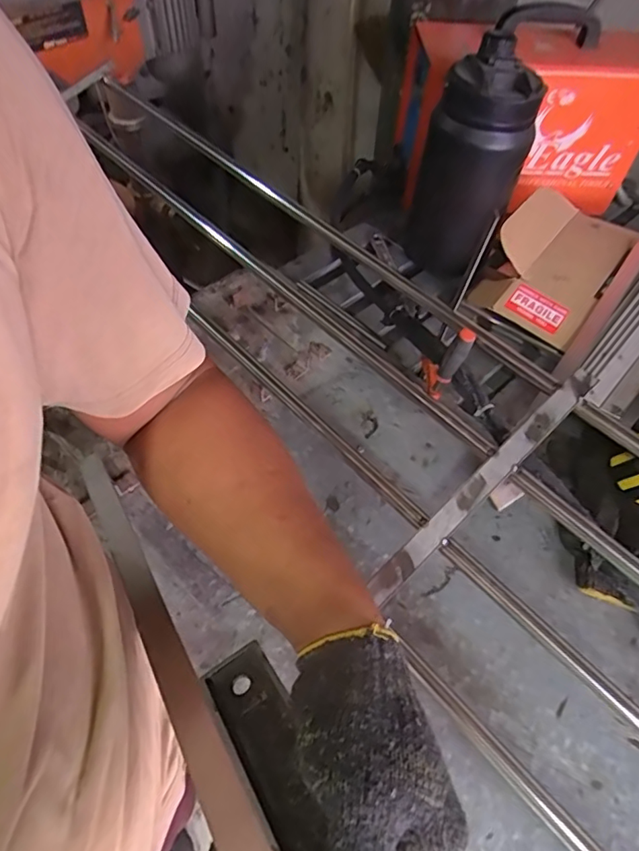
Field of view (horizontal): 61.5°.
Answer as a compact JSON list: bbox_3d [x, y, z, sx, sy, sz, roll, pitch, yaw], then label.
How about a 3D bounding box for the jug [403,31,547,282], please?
[{"bbox_3d":[0.201,-0.336,0.740,0.133,0.276,0.137,12,55,5],"label":"jug"}]

